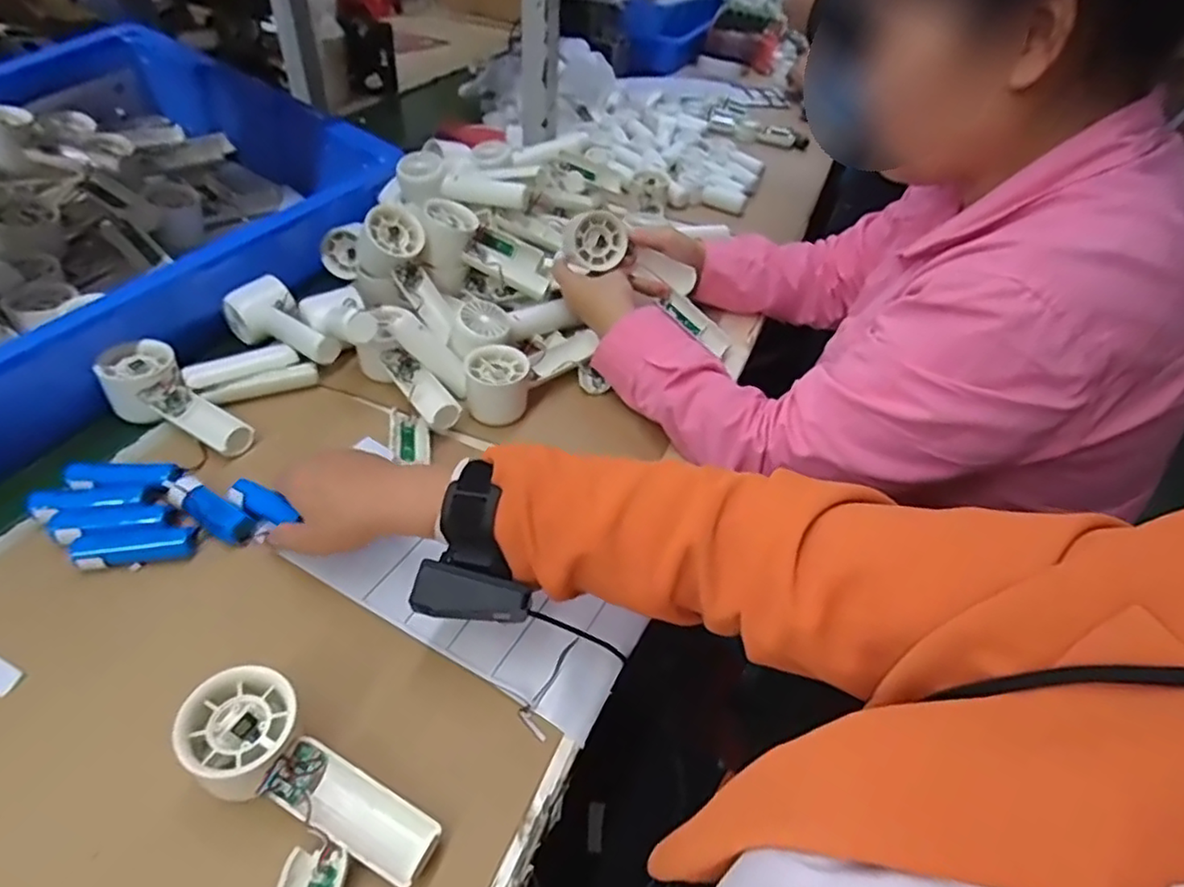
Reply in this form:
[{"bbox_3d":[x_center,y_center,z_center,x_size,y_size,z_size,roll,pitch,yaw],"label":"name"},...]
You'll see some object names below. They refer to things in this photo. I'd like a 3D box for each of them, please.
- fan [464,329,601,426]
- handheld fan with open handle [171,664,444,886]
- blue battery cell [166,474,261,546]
[{"bbox_3d":[-0.058,-0.077,0.621,0.059,0.048,0.147,32,49,25],"label":"fan"},{"bbox_3d":[-0.172,0.203,0.321,0.144,0.047,0.125,28,48,20],"label":"handheld fan with open handle"},{"bbox_3d":[-0.285,0.048,0.480,0.071,0.024,0.022,24,47,17],"label":"blue battery cell"}]

